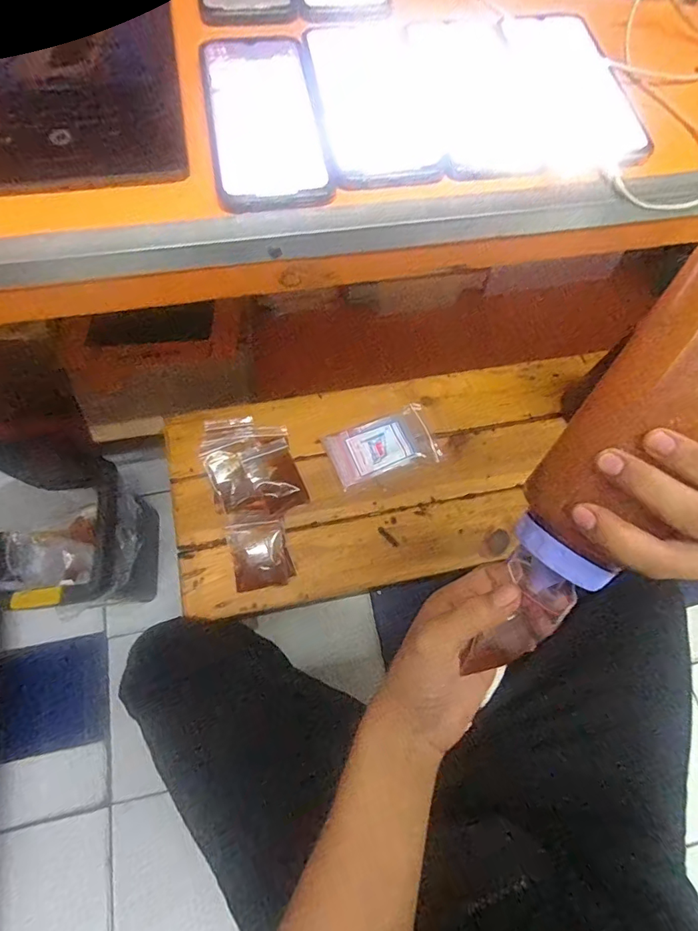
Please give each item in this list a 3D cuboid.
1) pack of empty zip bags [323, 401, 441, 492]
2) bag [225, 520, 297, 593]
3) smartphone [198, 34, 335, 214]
[{"bbox_3d":[0.049,-0.025,0.670,0.149,0.020,0.090,-22,72,-11],"label":"pack of empty zip bags"},{"bbox_3d":[-0.114,0.115,0.612,0.073,0.022,0.083,-13,70,-7],"label":"bag"},{"bbox_3d":[-0.063,-0.255,0.345,0.078,0.011,0.172,-10,70,-6],"label":"smartphone"}]

